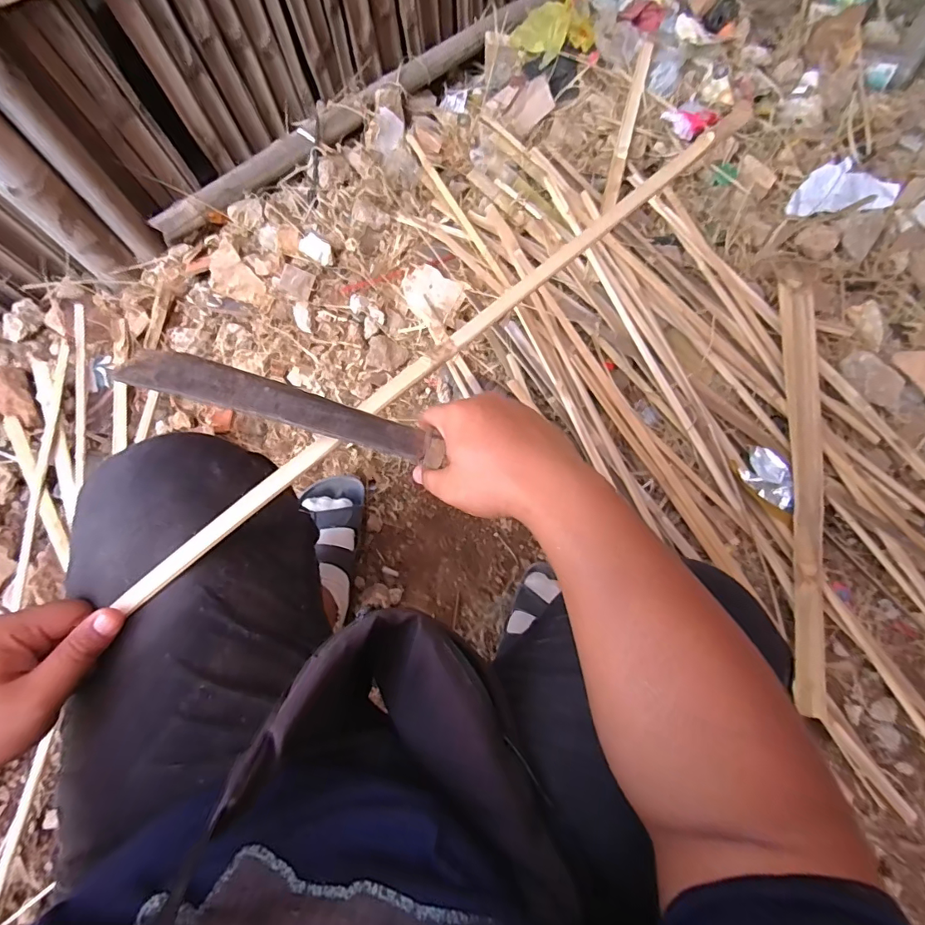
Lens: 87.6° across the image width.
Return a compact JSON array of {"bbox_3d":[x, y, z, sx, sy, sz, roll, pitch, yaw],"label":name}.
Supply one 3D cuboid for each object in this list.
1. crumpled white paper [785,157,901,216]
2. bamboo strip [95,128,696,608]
[{"bbox_3d":[0.682,-0.496,0.874,0.178,0.027,0.095,-4,74,-1],"label":"crumpled white paper"},{"bbox_3d":[0.003,-0.105,0.390,0.616,0.010,0.019,-41,80,-14],"label":"bamboo strip"}]

